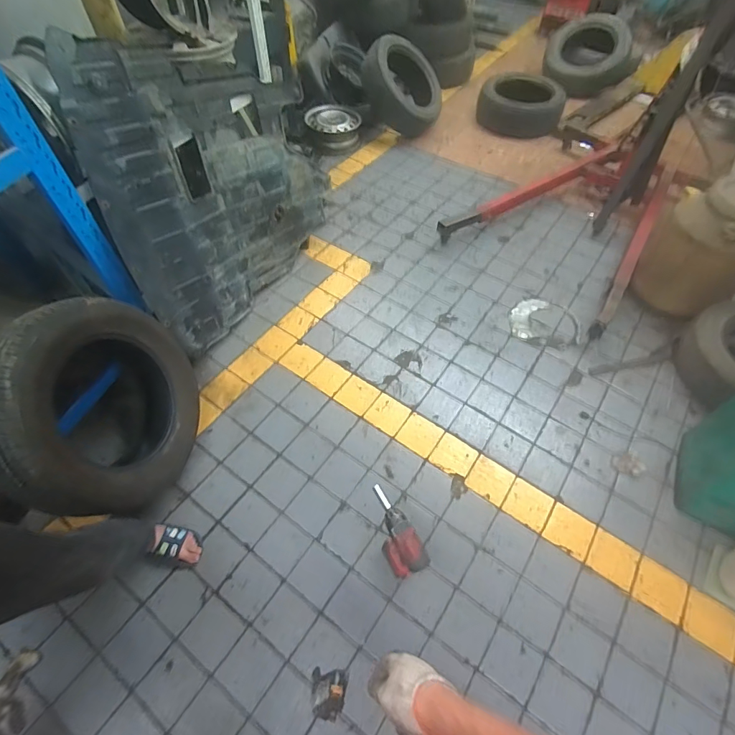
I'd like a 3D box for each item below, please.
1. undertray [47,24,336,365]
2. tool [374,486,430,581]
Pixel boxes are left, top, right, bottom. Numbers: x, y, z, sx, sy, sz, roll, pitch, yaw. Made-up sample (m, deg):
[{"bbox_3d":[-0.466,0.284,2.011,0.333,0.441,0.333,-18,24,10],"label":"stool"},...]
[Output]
[{"bbox_3d":[-0.620,-0.760,1.665,0.150,1.051,1.070,16,56,27],"label":"undertray"},{"bbox_3d":[0.081,0.525,1.260,0.073,0.309,0.242,-26,60,-17],"label":"tool"}]

